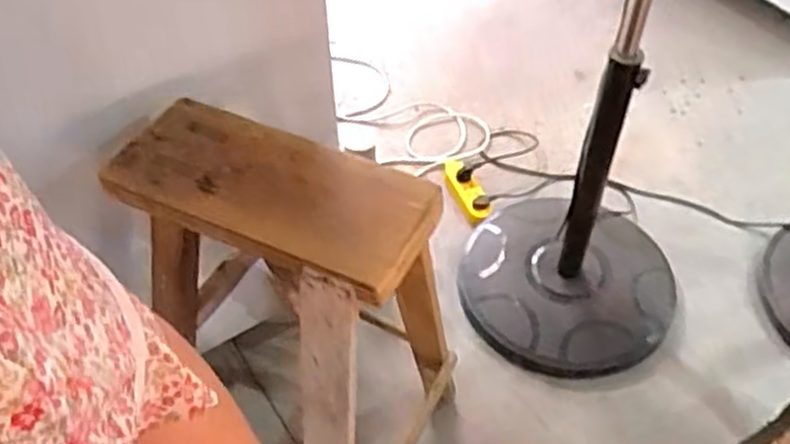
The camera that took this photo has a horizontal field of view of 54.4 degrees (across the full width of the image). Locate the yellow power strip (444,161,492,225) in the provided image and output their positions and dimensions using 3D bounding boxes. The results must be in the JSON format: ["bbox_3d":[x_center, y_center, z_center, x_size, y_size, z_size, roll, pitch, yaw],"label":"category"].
[{"bbox_3d":[0.163,-0.068,1.713,0.058,0.027,0.164,-18,64,-14],"label":"yellow power strip"}]

